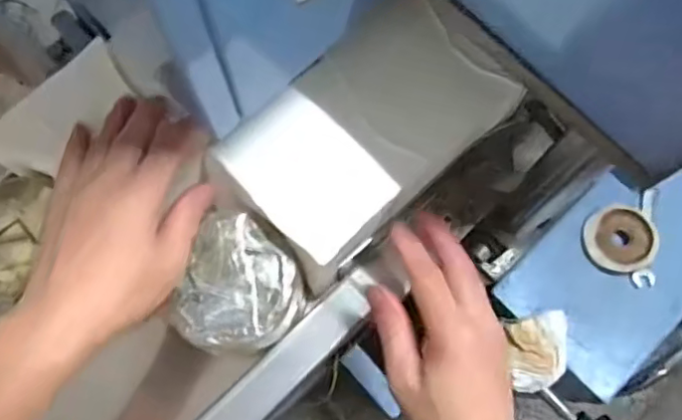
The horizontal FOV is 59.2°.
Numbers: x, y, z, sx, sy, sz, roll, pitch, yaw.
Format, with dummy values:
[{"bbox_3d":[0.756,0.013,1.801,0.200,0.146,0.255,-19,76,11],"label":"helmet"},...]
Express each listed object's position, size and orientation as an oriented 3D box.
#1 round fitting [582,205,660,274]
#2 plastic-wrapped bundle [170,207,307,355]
[{"bbox_3d":[0.305,0.032,0.654,0.075,0.019,0.068,5,74,2],"label":"round fitting"},{"bbox_3d":[-0.072,0.057,0.428,0.087,0.052,0.097,17,75,6],"label":"plastic-wrapped bundle"}]

